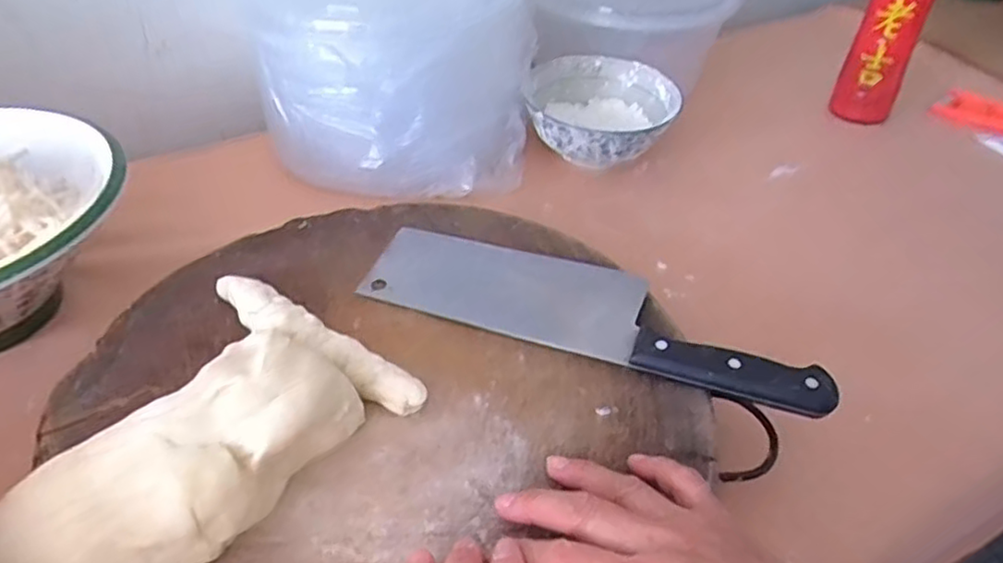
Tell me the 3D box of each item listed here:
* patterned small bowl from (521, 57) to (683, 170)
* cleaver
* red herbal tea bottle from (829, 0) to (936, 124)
[{"bbox_3d":[0.094,-0.161,0.646,0.137,0.050,0.141,1,41,-1],"label":"patterned small bowl"},{"bbox_3d":[0.053,0.015,0.429,0.286,0.023,0.078,17,43,16],"label":"cleaver"},{"bbox_3d":[0.395,-0.270,0.676,0.059,0.236,0.063,23,45,23],"label":"red herbal tea bottle"}]

